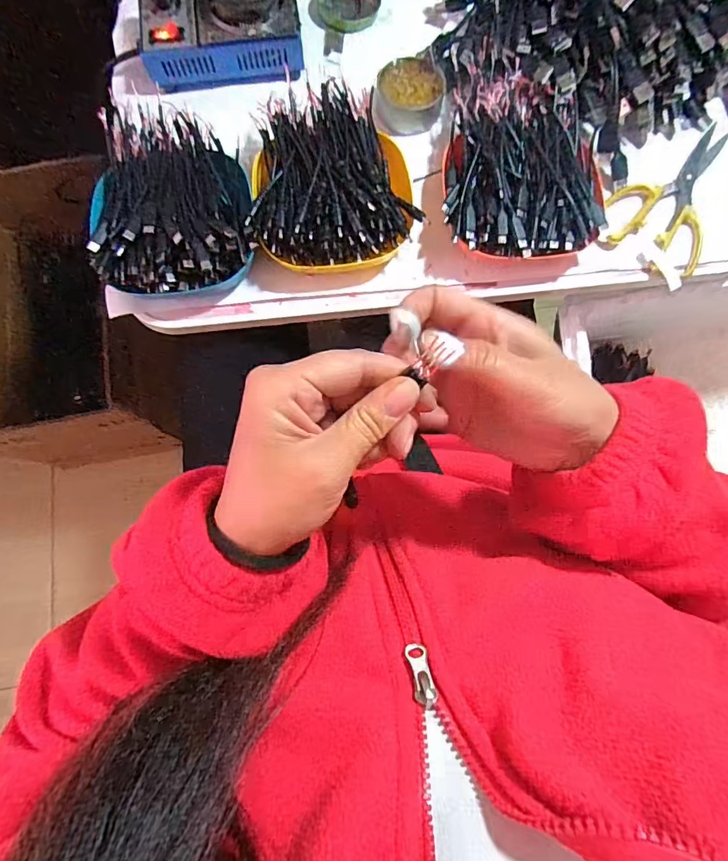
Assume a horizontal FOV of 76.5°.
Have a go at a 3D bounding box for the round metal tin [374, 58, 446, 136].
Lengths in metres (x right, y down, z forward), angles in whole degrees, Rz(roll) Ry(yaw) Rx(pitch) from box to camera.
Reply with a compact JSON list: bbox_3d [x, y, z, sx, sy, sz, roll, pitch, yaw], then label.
[{"bbox_3d":[0.044,-0.320,0.445,0.063,0.025,0.061,0,78,0],"label":"round metal tin"}]

